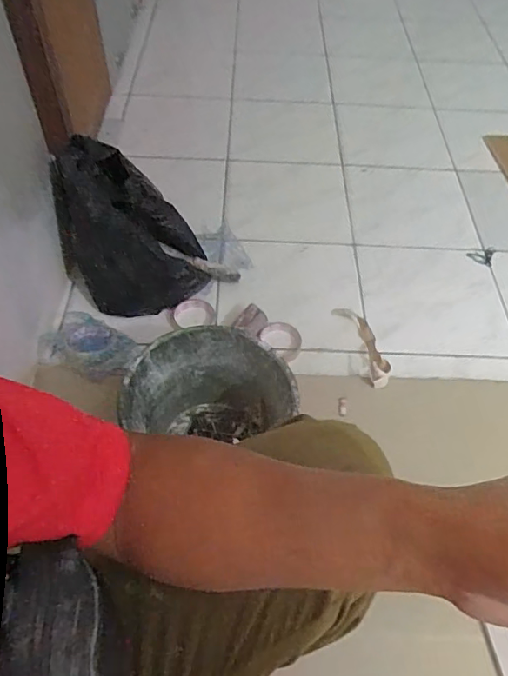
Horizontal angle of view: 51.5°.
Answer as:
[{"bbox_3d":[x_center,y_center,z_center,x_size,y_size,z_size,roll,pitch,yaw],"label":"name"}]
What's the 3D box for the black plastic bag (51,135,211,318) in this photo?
[{"bbox_3d":[-0.243,-0.206,1.034,0.271,0.253,0.218,-9,54,-10],"label":"black plastic bag"}]

